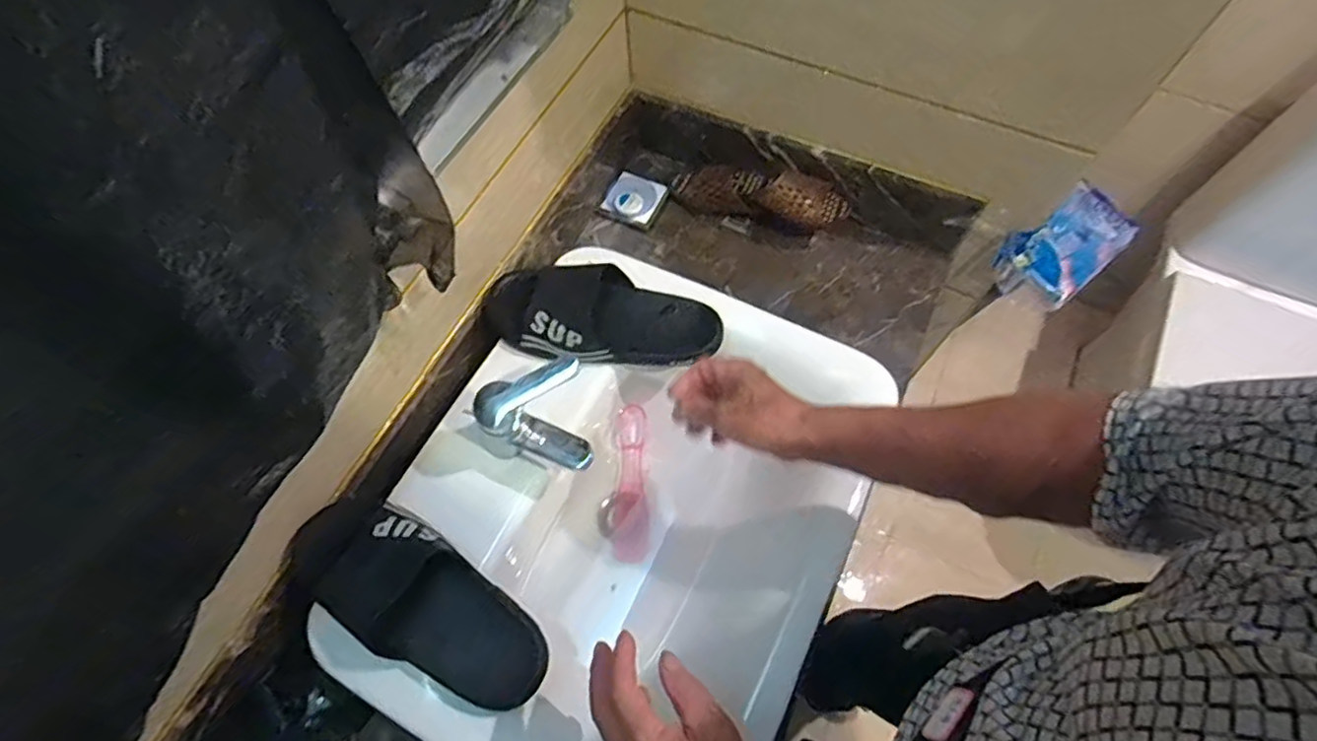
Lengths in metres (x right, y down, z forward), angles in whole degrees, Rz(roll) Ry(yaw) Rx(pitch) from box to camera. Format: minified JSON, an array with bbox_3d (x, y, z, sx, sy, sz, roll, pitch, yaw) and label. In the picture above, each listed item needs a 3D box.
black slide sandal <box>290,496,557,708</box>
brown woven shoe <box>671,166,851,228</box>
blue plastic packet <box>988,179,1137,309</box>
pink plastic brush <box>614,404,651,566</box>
[{"bbox_3d":[-0.223,0.213,0.589,0.267,0.066,0.108,33,67,3],"label":"black slide sandal"},{"bbox_3d":[0.147,-0.258,0.914,0.254,0.080,0.070,18,66,11],"label":"brown woven shoe"},{"bbox_3d":[0.587,-0.185,0.889,0.236,0.059,0.128,-35,99,-12],"label":"blue plastic packet"},{"bbox_3d":[-0.032,0.135,0.757,0.040,0.032,0.183,-1,63,2],"label":"pink plastic brush"}]

